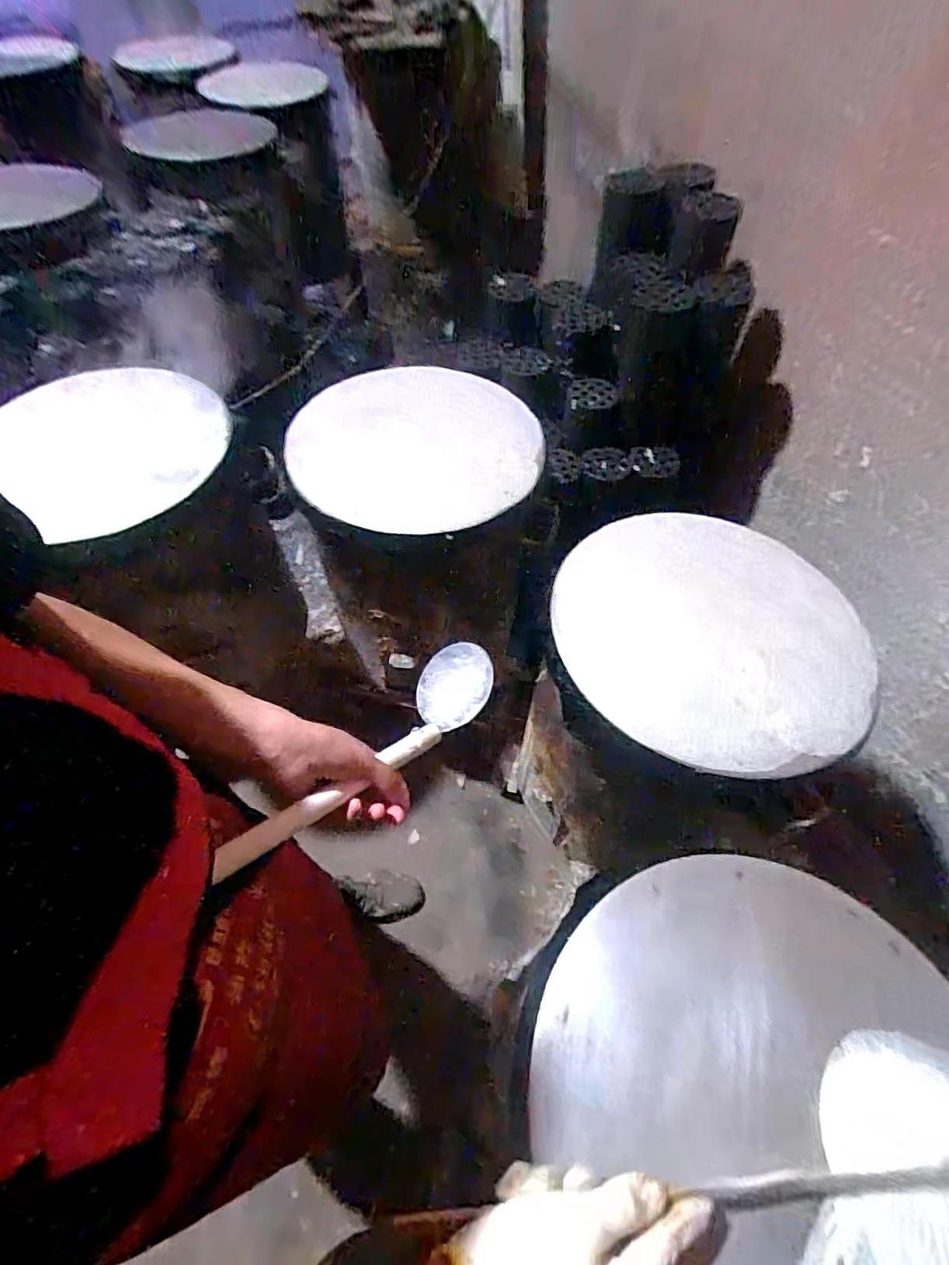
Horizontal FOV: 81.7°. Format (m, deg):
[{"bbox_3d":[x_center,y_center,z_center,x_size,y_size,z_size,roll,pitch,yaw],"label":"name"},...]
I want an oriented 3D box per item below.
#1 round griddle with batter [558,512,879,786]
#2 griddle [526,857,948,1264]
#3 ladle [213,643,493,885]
[{"bbox_3d":[0.284,-0.010,0.659,0.356,0.019,0.368,1,57,-1],"label":"round griddle with batter"},{"bbox_3d":[0.227,0.369,0.415,0.348,0.046,0.356,1,57,-1],"label":"griddle"},{"bbox_3d":[-0.087,0.105,0.493,0.073,0.064,0.308,32,38,18],"label":"ladle"}]

